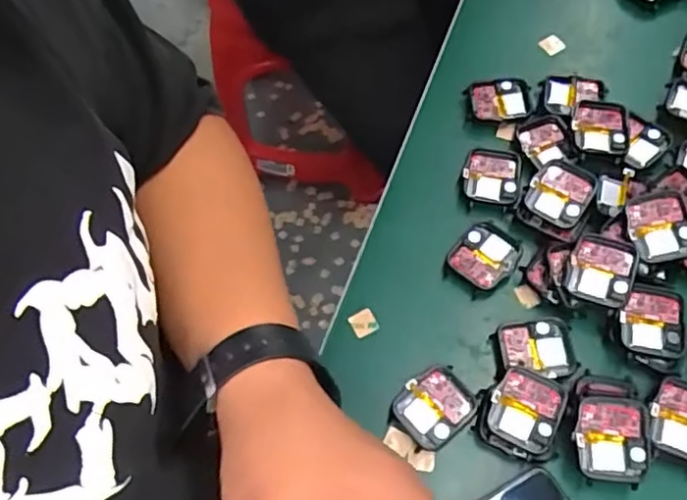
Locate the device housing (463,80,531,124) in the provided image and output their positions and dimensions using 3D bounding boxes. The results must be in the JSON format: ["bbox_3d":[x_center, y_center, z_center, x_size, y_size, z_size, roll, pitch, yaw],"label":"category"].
[{"bbox_3d":[0.115,-0.106,0.460,0.046,0.013,0.035,-5,66,0],"label":"device housing"}]

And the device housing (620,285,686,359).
[{"bbox_3d":[0.182,0.043,0.372,0.039,0.012,0.042,6,67,5],"label":"device housing"}]

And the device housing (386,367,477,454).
[{"bbox_3d":[0.053,0.093,0.369,0.046,0.013,0.038,-40,71,-14],"label":"device housing"}]

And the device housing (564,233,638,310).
[{"bbox_3d":[0.155,0.013,0.380,0.037,0.012,0.043,15,72,20],"label":"device housing"}]

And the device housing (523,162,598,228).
[{"bbox_3d":[0.141,-0.036,0.412,0.039,0.012,0.045,29,82,15],"label":"device housing"}]

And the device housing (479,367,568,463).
[{"bbox_3d":[0.101,0.092,0.356,0.041,0.017,0.047,22,69,11],"label":"device housing"}]

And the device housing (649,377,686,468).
[{"bbox_3d":[0.188,0.098,0.350,0.039,0.018,0.047,25,70,13],"label":"device housing"}]

